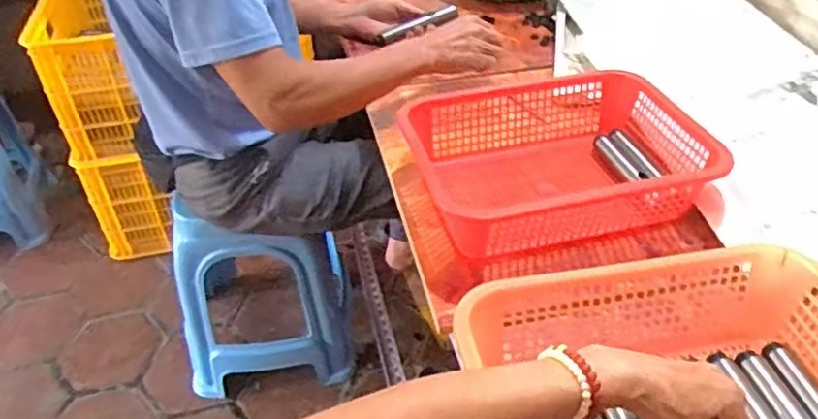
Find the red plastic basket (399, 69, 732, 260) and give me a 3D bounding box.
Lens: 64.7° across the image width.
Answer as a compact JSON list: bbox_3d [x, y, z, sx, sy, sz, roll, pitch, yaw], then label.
[{"bbox_3d":[0.172,-0.061,0.801,0.331,0.106,0.240,-10,40,-9],"label":"red plastic basket"}]

